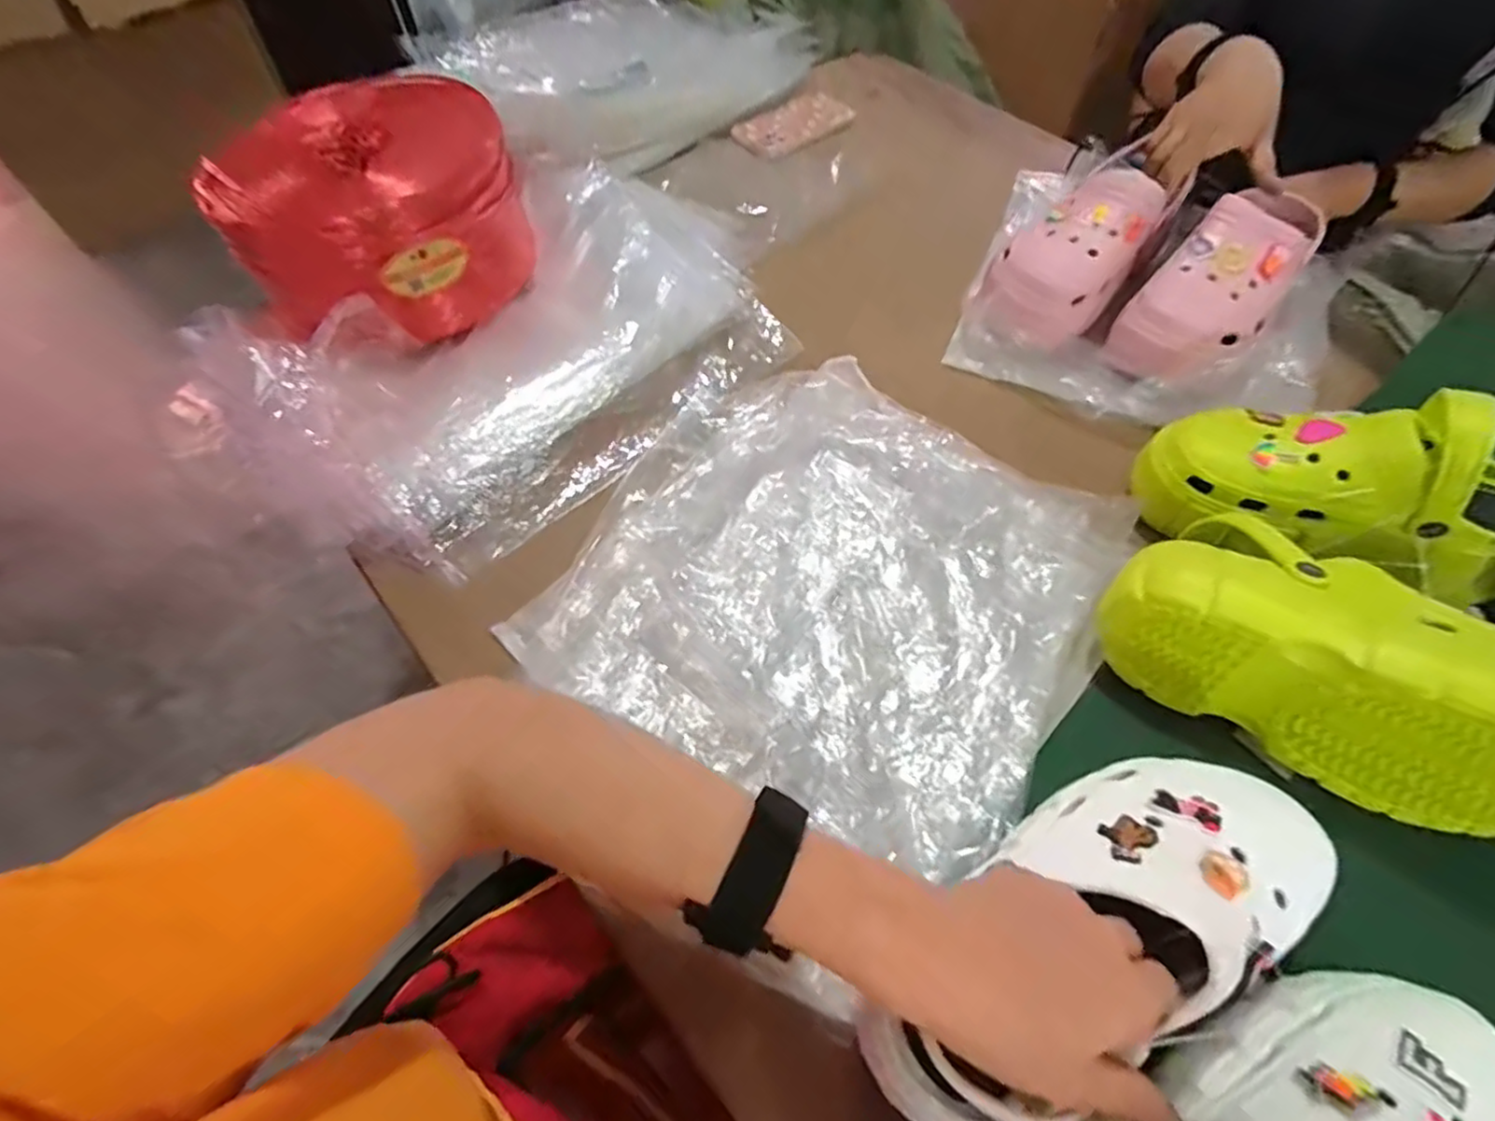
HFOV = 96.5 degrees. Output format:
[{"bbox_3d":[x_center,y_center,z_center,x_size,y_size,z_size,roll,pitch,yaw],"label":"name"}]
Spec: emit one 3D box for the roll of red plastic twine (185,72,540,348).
[{"bbox_3d":[-0.321,-0.308,0.606,0.212,0.131,0.213,0,58,0],"label":"roll of red plastic twine"}]

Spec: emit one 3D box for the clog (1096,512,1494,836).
[{"bbox_3d":[0.358,0.050,0.400,0.247,0.100,0.120,28,62,17],"label":"clog"}]

